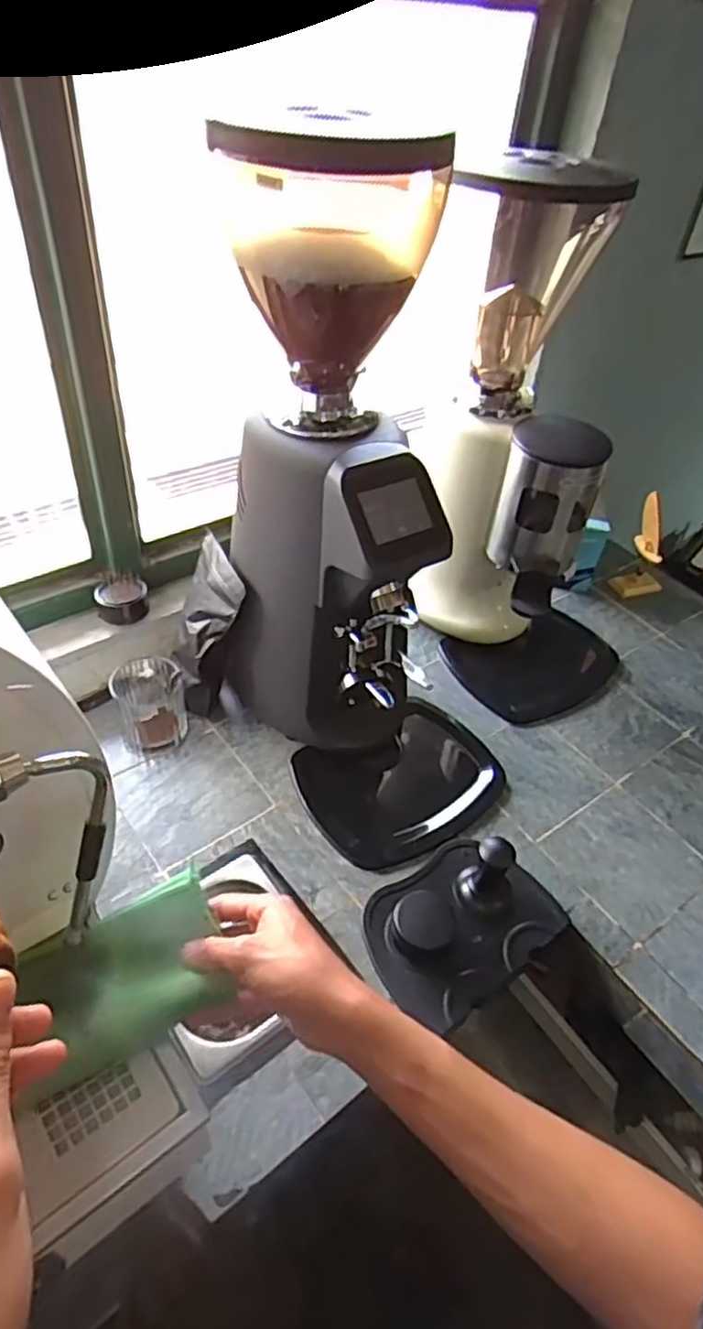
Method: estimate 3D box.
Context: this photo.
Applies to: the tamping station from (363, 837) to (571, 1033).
[{"bbox_3d":[0.118,0.245,0.716,0.202,0.084,0.142,-24,52,-28],"label":"tamping station"}]

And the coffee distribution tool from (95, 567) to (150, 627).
[{"bbox_3d":[-0.297,-0.088,0.910,0.067,0.049,0.058,-8,46,-16],"label":"coffee distribution tool"}]

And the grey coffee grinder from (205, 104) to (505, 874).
[{"bbox_3d":[0.037,-0.123,0.724,0.208,0.587,0.343,-25,52,-29],"label":"grey coffee grinder"}]

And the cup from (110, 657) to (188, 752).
[{"bbox_3d":[-0.248,0.046,0.877,0.079,0.086,0.093,-4,45,-12],"label":"cup"}]

